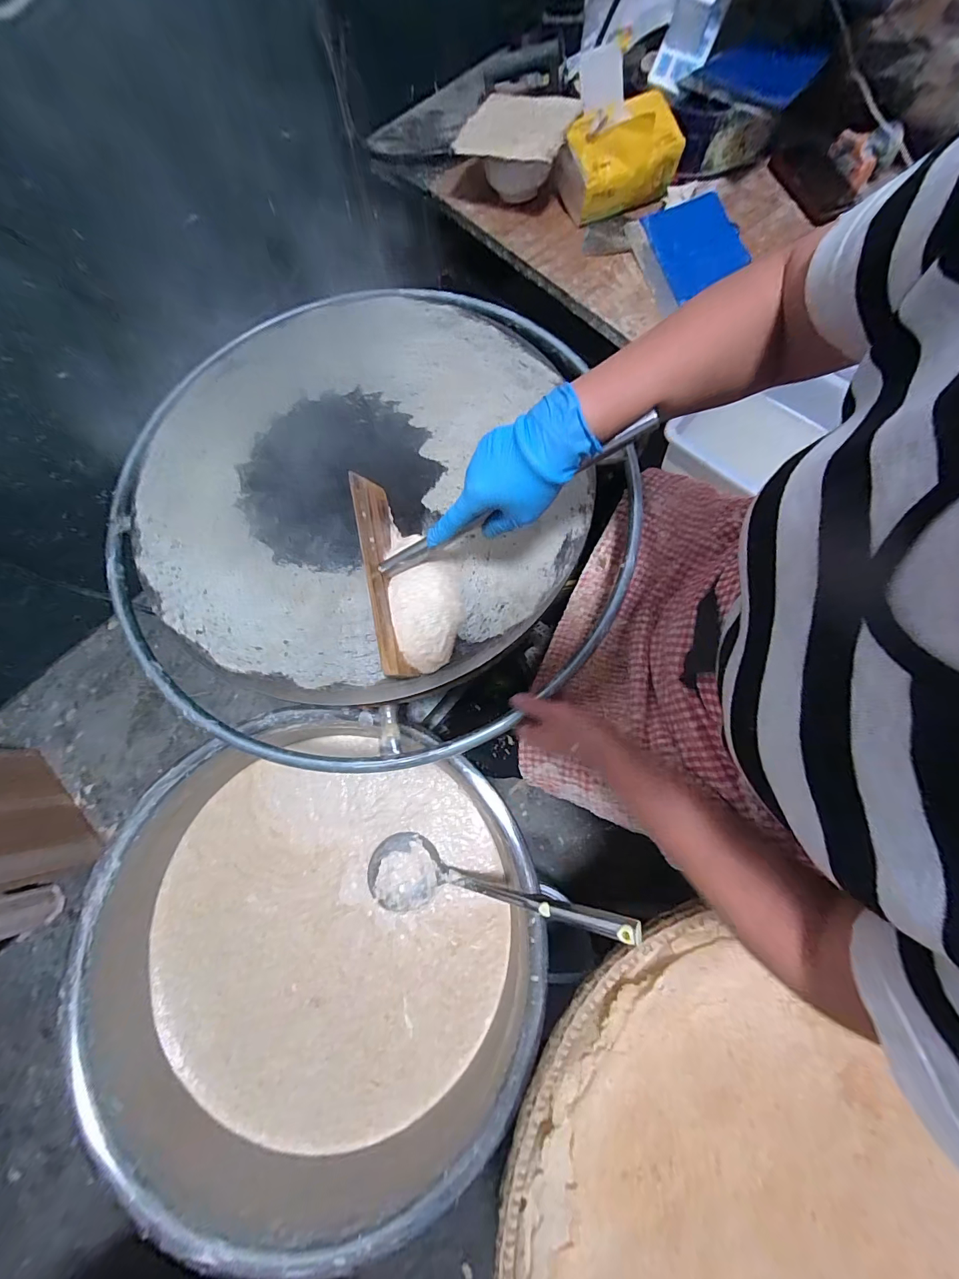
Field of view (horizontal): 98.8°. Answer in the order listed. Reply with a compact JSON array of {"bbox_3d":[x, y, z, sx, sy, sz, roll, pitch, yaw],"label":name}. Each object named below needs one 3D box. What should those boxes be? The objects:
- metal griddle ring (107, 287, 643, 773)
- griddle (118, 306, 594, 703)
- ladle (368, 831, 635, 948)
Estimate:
[{"bbox_3d":[-0.143,-0.188,0.553,0.699,0.072,0.696,0,74,2],"label":"metal griddle ring"},{"bbox_3d":[-0.143,-0.213,0.522,0.547,0.022,0.580,0,74,2],"label":"griddle"},{"bbox_3d":[0.015,0.335,0.550,0.374,0.072,0.096,-8,72,30],"label":"ladle"}]

